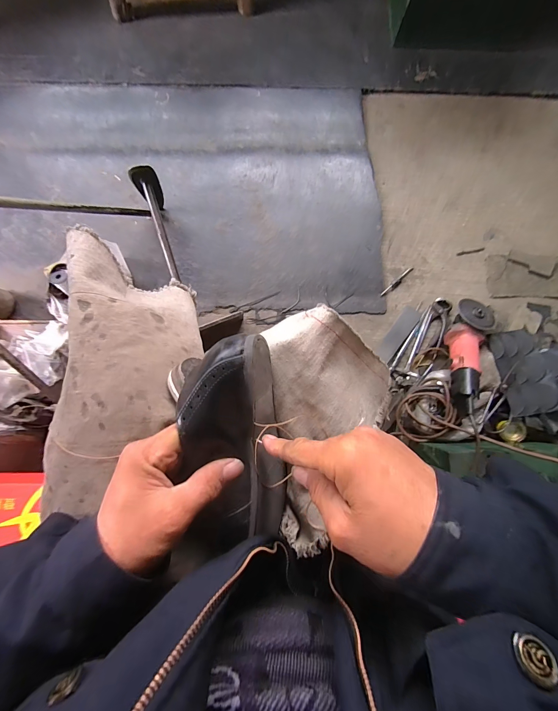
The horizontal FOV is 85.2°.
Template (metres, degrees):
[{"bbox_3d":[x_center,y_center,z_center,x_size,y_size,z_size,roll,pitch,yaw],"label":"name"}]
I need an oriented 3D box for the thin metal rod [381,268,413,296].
[{"bbox_3d":[0.311,-0.192,0.797,0.114,0.014,0.018,-43,87,-6],"label":"thin metal rod"}]

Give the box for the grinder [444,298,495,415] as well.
[{"bbox_3d":[0.436,0.004,0.704,0.088,0.080,0.288,21,64,0],"label":"grinder"}]

